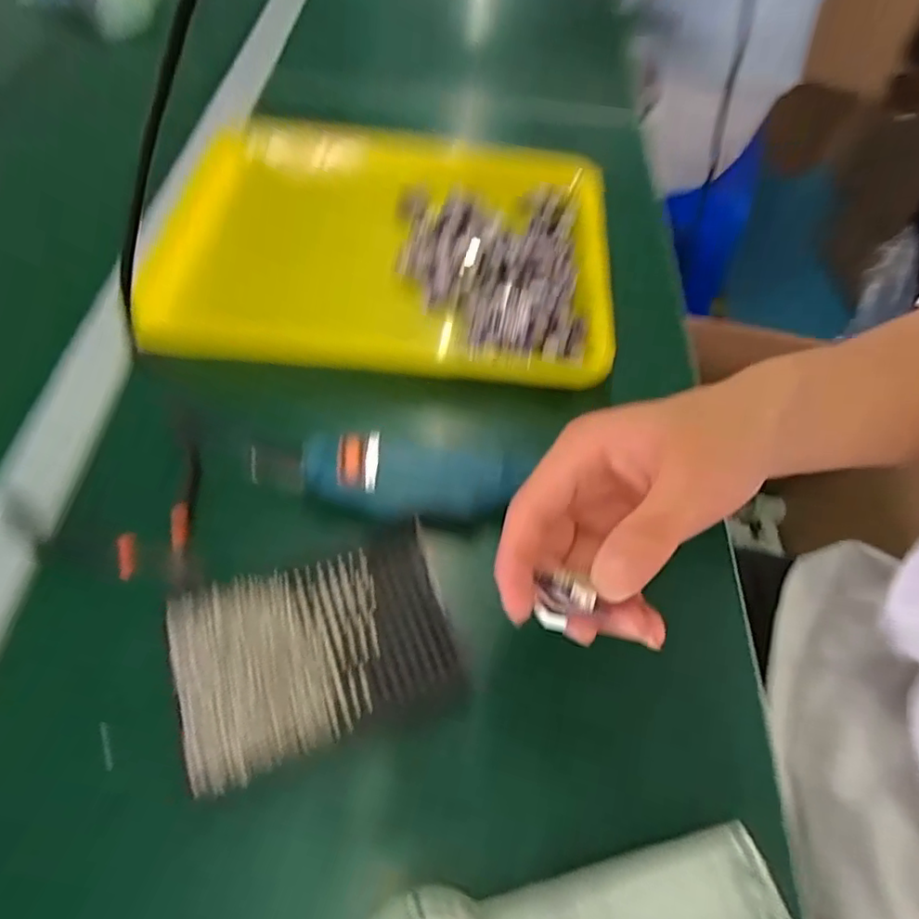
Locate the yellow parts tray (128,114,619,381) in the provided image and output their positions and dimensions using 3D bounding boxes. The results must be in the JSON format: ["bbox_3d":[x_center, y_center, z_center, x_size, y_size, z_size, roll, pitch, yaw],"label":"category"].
[{"bbox_3d":[-0.056,-0.172,0.455,0.341,0.045,0.254,7,55,1],"label":"yellow parts tray"}]

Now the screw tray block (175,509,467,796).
[{"bbox_3d":[-0.069,0.092,0.293,0.129,0.017,0.091,-17,58,-15],"label":"screw tray block"}]

